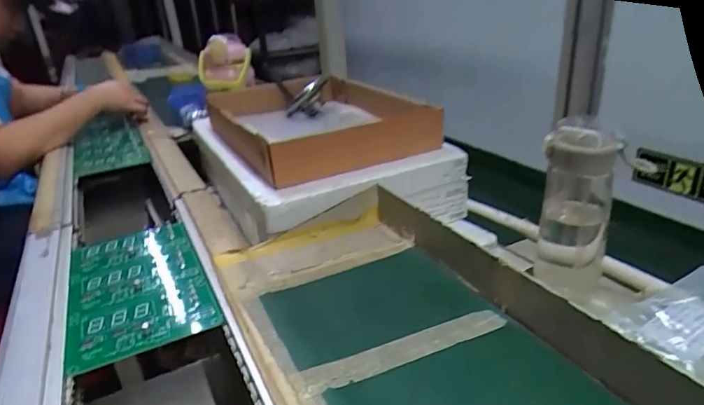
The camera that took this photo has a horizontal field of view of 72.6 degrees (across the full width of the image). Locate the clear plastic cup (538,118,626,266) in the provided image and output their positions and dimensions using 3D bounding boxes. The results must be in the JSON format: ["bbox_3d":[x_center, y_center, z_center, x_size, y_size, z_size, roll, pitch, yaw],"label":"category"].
[{"bbox_3d":[0.255,-0.004,0.551,0.074,0.180,0.070,7,26,23],"label":"clear plastic cup"}]

